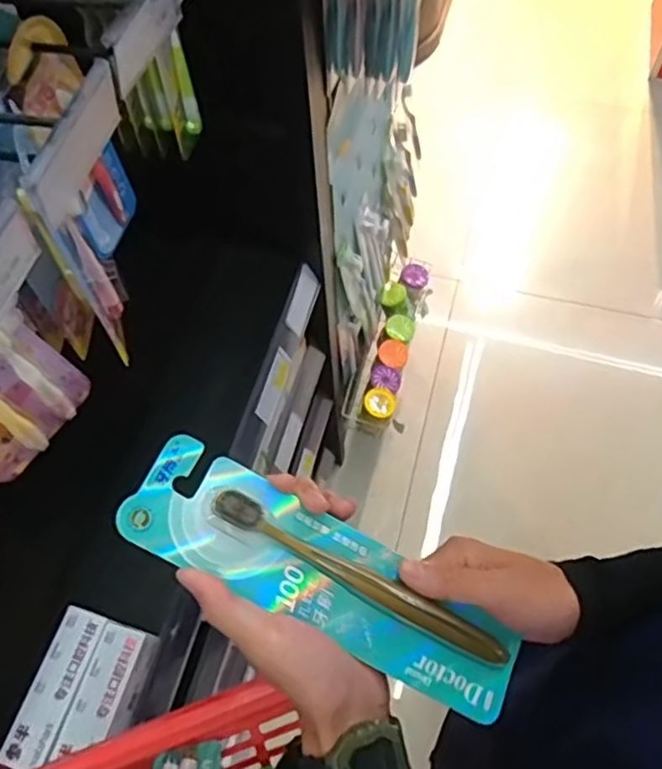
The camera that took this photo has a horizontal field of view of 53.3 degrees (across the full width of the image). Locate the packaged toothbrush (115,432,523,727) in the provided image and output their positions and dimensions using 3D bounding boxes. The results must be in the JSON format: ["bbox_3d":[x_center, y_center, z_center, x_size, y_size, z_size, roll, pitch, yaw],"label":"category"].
[{"bbox_3d":[0.003,0.107,0.356,0.230,0.018,0.060,31,67,-6],"label":"packaged toothbrush"}]

